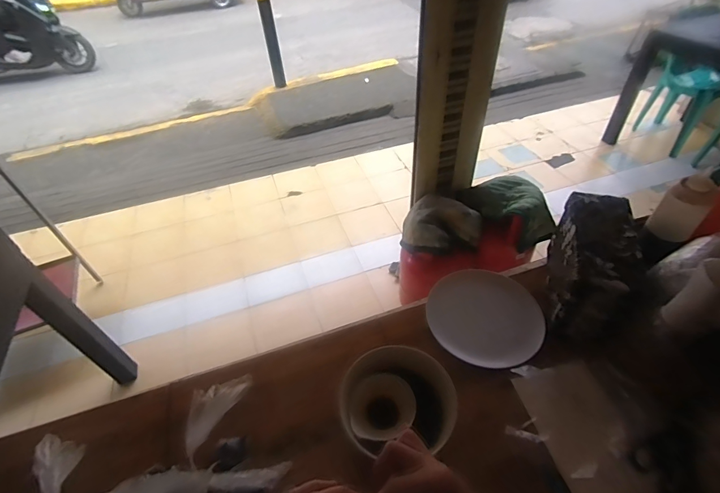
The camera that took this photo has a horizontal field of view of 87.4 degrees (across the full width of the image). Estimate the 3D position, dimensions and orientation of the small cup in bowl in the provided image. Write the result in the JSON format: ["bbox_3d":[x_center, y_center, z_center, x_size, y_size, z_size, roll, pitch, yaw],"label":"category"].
[{"bbox_3d":[0.033,0.260,0.605,0.104,0.057,0.096,-2,46,2],"label":"small cup in bowl"}]

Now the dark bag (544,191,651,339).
[{"bbox_3d":[0.428,0.034,0.703,0.107,0.148,0.240,12,48,15],"label":"dark bag"}]

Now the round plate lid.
[{"bbox_3d":[0.236,0.126,0.724,0.203,0.031,0.213,-2,46,2],"label":"round plate lid"}]

